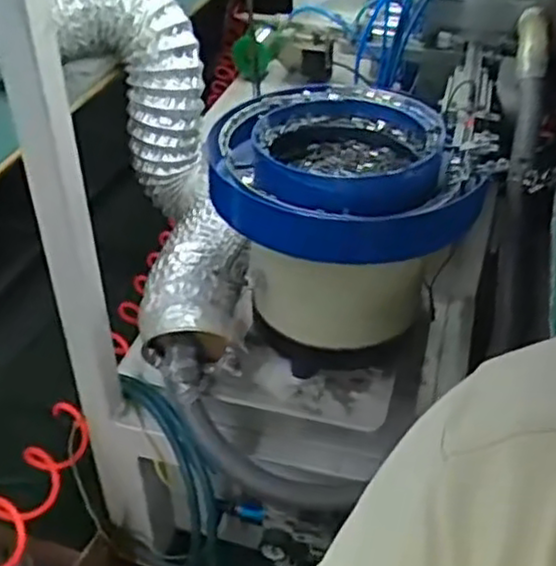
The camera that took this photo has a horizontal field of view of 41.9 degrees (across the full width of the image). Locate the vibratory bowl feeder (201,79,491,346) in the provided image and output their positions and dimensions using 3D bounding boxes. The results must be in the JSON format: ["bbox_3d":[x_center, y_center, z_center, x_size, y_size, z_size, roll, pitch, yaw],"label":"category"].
[{"bbox_3d":[0.065,-0.065,0.827,0.260,0.208,0.268,-4,37,-4],"label":"vibratory bowl feeder"}]

